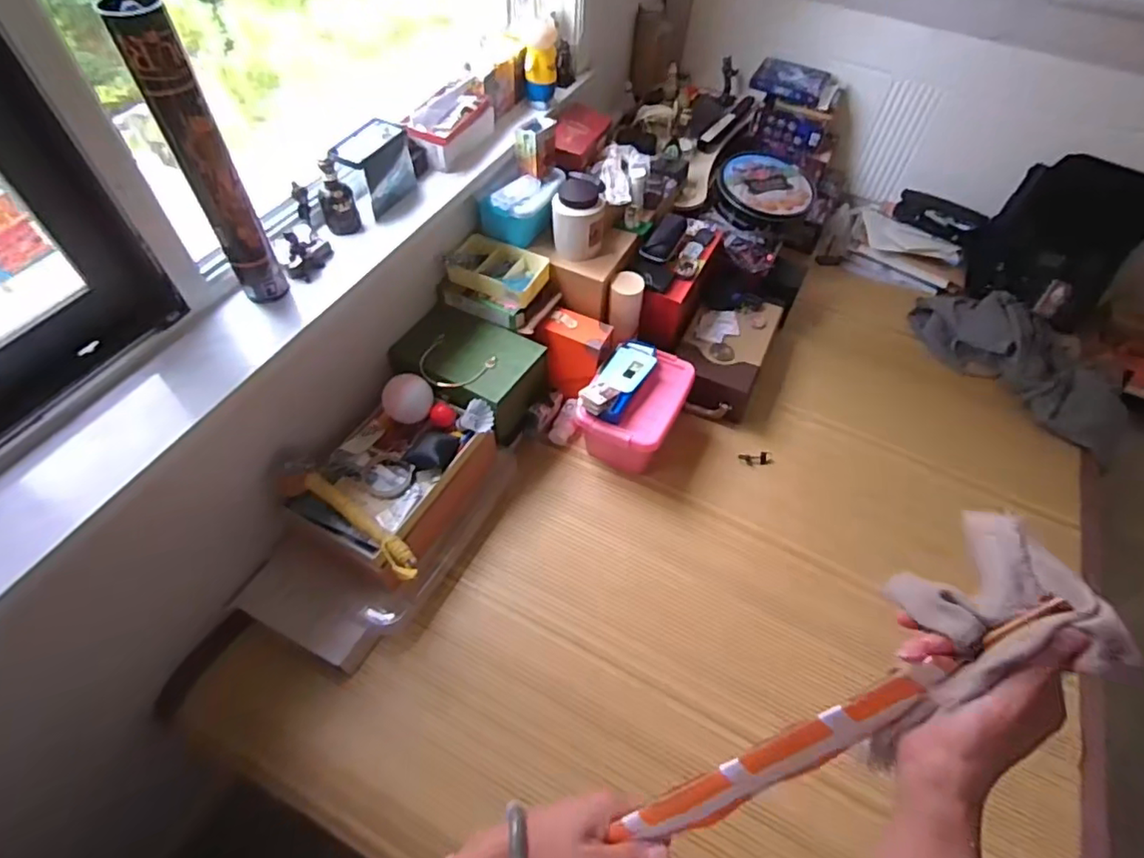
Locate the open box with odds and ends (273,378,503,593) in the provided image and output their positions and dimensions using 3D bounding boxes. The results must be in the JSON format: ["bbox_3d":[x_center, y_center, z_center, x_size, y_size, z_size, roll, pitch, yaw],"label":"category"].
[{"bbox_3d":[-0.334,0.090,1.127,0.288,0.158,0.360,22,57,12],"label":"open box with odds and ends"}]

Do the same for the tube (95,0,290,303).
[{"bbox_3d":[-0.480,-0.339,0.779,0.064,0.387,0.051,-23,59,-18],"label":"tube"}]

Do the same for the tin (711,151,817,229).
[{"bbox_3d":[0.502,-0.627,1.558,0.266,0.096,0.235,19,56,10],"label":"tin"}]

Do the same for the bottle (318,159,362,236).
[{"bbox_3d":[-0.410,-0.400,1.013,0.062,0.120,0.045,-15,57,-13],"label":"bottle"}]

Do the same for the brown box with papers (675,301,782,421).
[{"bbox_3d":[0.358,-0.191,1.430,0.225,0.116,0.331,21,57,12],"label":"brown box with papers"}]

